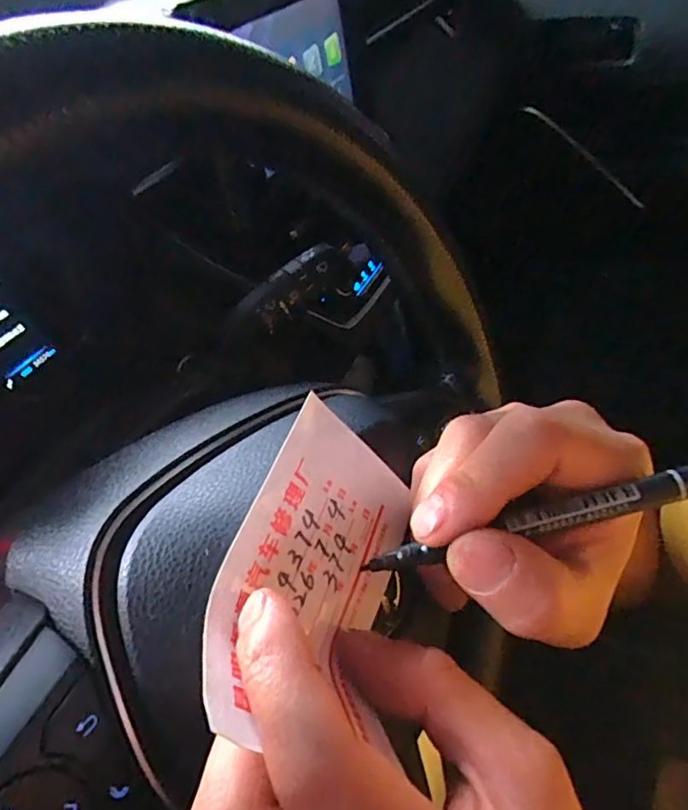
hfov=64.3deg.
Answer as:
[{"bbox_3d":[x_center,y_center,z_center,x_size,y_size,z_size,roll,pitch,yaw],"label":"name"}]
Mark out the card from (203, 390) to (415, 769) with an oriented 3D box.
[{"bbox_3d":[-0.002,0.050,0.165,0.020,0.064,0.093,-14,45,43],"label":"card"}]

